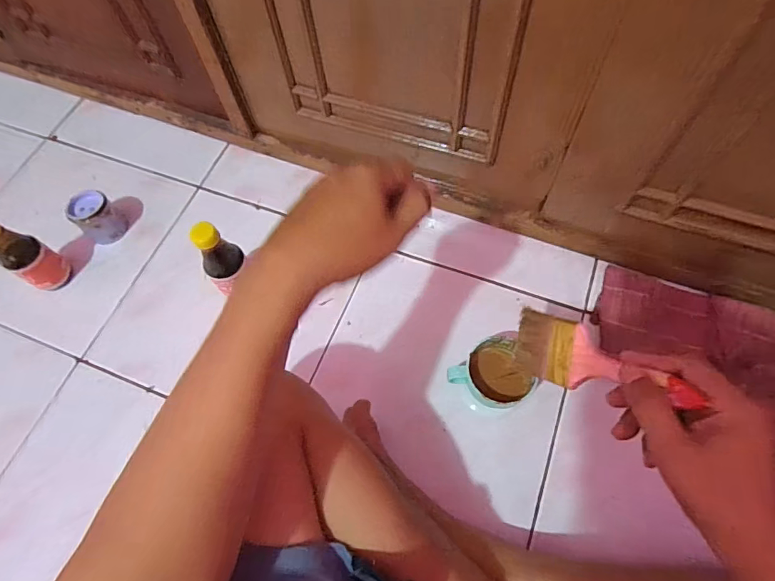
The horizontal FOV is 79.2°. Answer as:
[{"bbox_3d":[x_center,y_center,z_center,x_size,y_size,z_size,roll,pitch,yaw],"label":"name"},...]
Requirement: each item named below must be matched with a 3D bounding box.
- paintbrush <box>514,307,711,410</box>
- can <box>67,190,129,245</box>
[{"bbox_3d":[0.168,0.060,0.385,0.011,0.176,0.058,4,97,-25],"label":"paintbrush"},{"bbox_3d":[-0.410,-0.103,0.665,0.049,0.059,0.053,-1,65,2],"label":"can"}]

